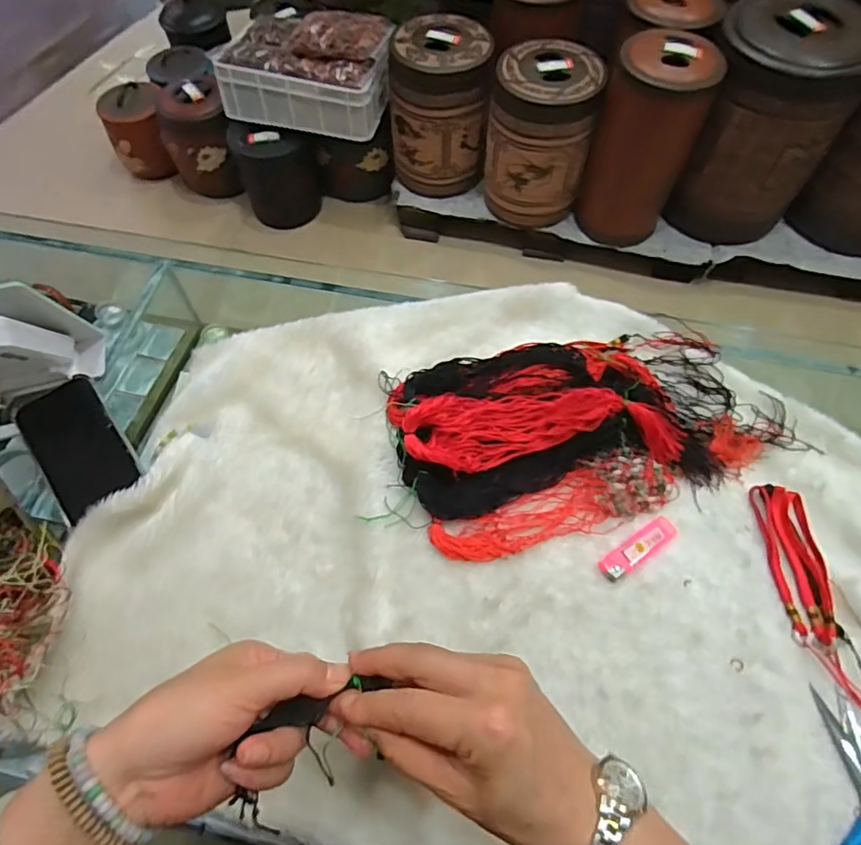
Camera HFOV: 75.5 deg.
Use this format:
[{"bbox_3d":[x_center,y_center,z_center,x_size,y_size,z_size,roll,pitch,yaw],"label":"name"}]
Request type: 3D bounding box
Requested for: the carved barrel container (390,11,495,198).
[{"bbox_3d":[0.023,-0.954,1.678,0.278,0.386,0.308,-1,62,0],"label":"carved barrel container"}]

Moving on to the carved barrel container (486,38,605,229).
[{"bbox_3d":[0.311,-0.836,1.640,0.286,0.425,0.290,6,63,3],"label":"carved barrel container"}]

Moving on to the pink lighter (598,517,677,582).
[{"bbox_3d":[0.189,0.114,0.506,0.081,0.007,0.023,-32,68,-15],"label":"pink lighter"}]

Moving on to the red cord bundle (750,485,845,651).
[{"bbox_3d":[0.329,0.124,0.499,0.044,0.014,0.142,-1,64,-1],"label":"red cord bundle"}]

